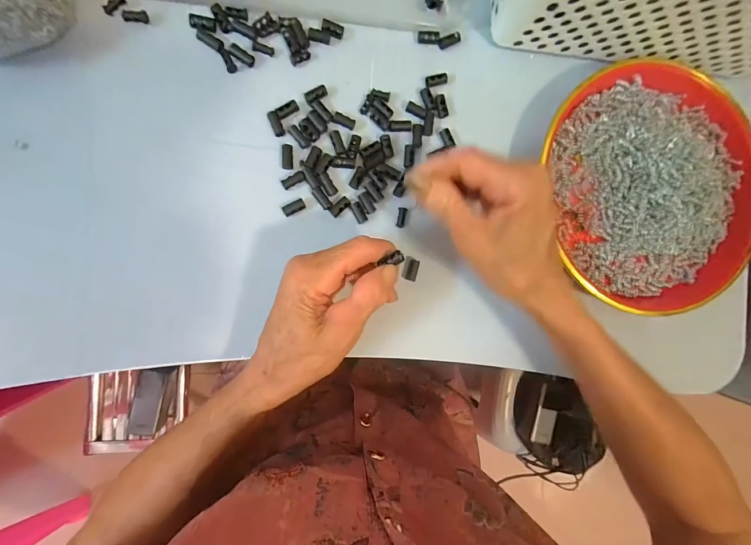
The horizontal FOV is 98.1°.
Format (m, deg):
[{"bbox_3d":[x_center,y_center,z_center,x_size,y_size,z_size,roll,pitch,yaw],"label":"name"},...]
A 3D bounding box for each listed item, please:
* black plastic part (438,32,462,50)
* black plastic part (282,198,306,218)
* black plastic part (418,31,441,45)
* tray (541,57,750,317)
[{"bbox_3d":[0.065,-0.203,0.285,0.021,0.007,0.008,-26,92,-7],"label":"black plastic part"},{"bbox_3d":[-0.064,-0.051,0.259,0.018,0.006,0.008,-29,95,-9],"label":"black plastic part"},{"bbox_3d":[0.046,-0.204,0.282,0.018,0.007,0.008,4,89,-10],"label":"black plastic part"},{"bbox_3d":[0.252,-0.074,0.294,0.202,0.032,0.219,-12,92,-10],"label":"tray"}]

